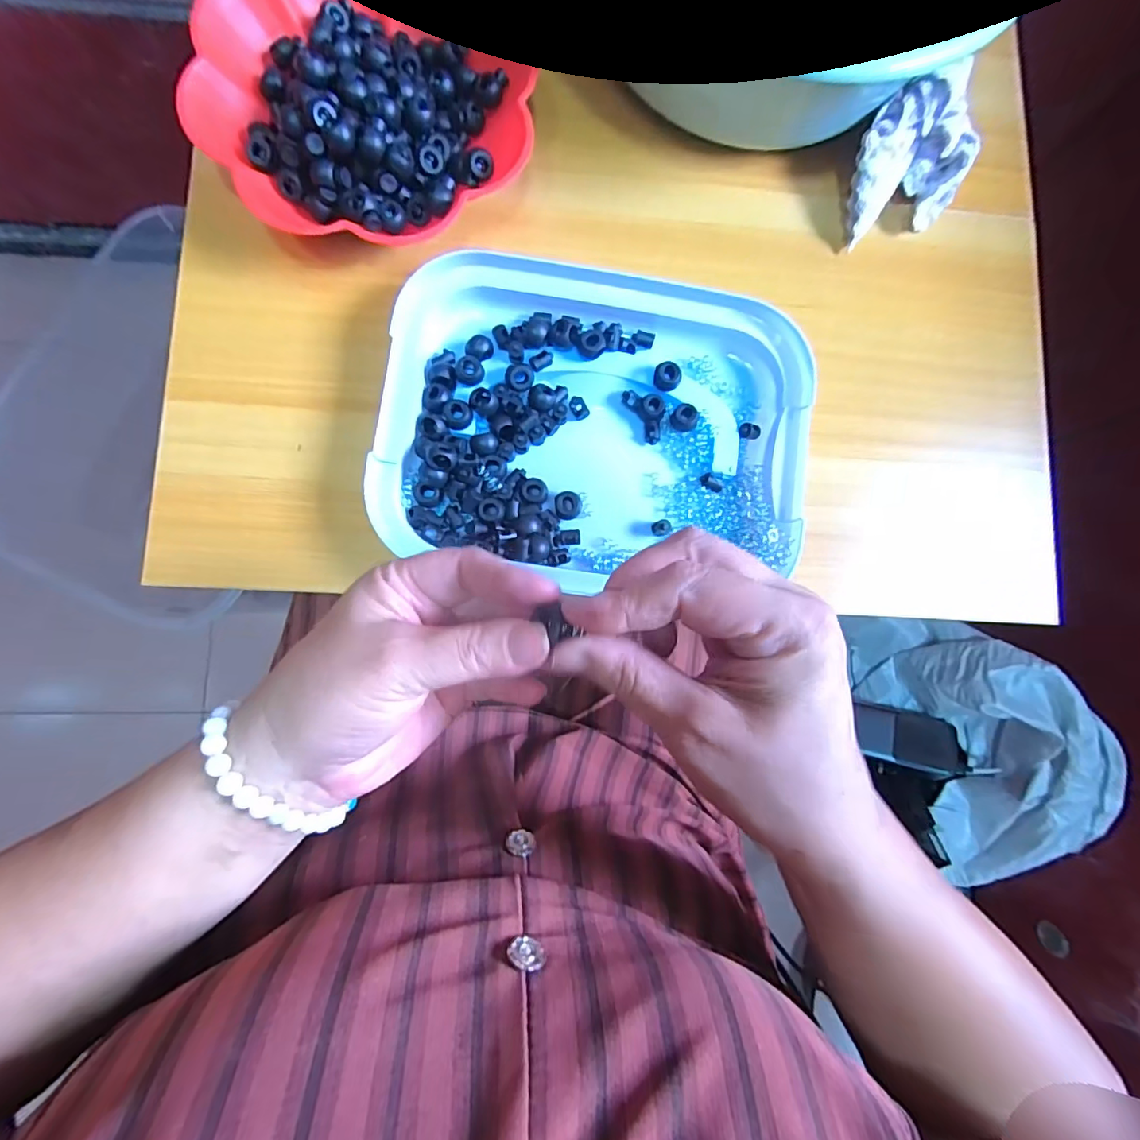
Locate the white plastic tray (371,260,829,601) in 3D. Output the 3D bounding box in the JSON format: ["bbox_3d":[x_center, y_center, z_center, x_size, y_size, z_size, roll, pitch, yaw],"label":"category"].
[{"bbox_3d":[0.020,-0.099,0.329,0.260,0.031,0.211,11,83,-2],"label":"white plastic tray"}]

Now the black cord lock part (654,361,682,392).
[{"bbox_3d":[0.064,-0.126,0.335,0.017,0.011,0.015,6,83,-3],"label":"black cord lock part"}]

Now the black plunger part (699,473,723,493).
[{"bbox_3d":[0.092,-0.056,0.336,0.009,0.004,0.016,-44,88,-7],"label":"black plunger part"}]

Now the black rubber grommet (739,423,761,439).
[{"bbox_3d":[0.120,-0.093,0.343,0.015,0.009,0.009,-3,84,-4],"label":"black rubber grommet"}]

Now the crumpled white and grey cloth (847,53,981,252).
[{"bbox_3d":[0.239,-0.284,0.357,0.077,0.043,0.120,39,83,2],"label":"crumpled white and grey cloth"}]

